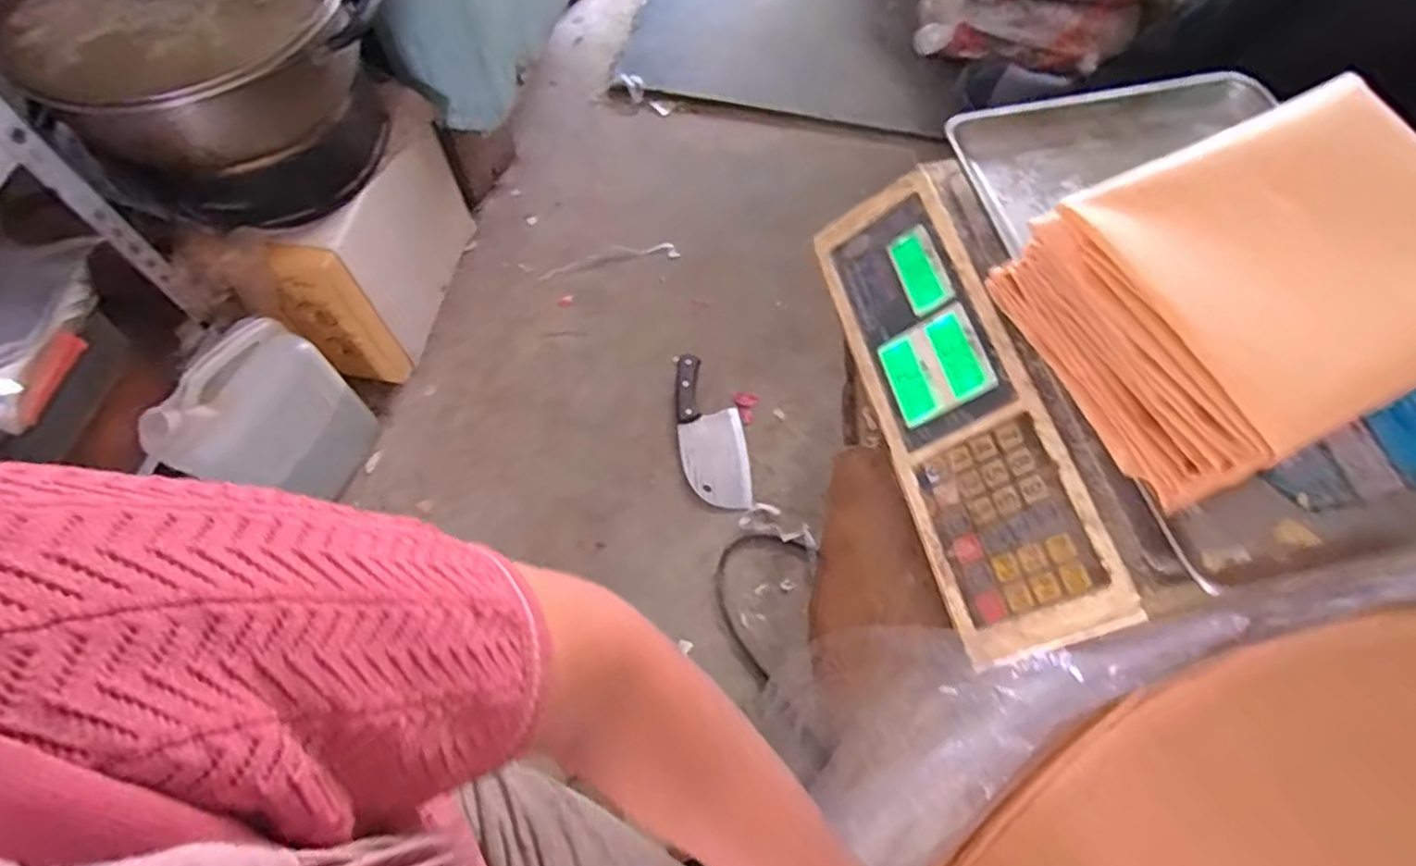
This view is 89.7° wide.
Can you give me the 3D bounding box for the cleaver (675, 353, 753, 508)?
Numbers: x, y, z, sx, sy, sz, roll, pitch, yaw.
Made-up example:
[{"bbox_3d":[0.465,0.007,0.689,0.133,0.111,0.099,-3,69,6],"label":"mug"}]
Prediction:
[{"bbox_3d":[0.003,-0.005,1.025,0.091,0.018,0.240,-8,64,-3],"label":"cleaver"}]

